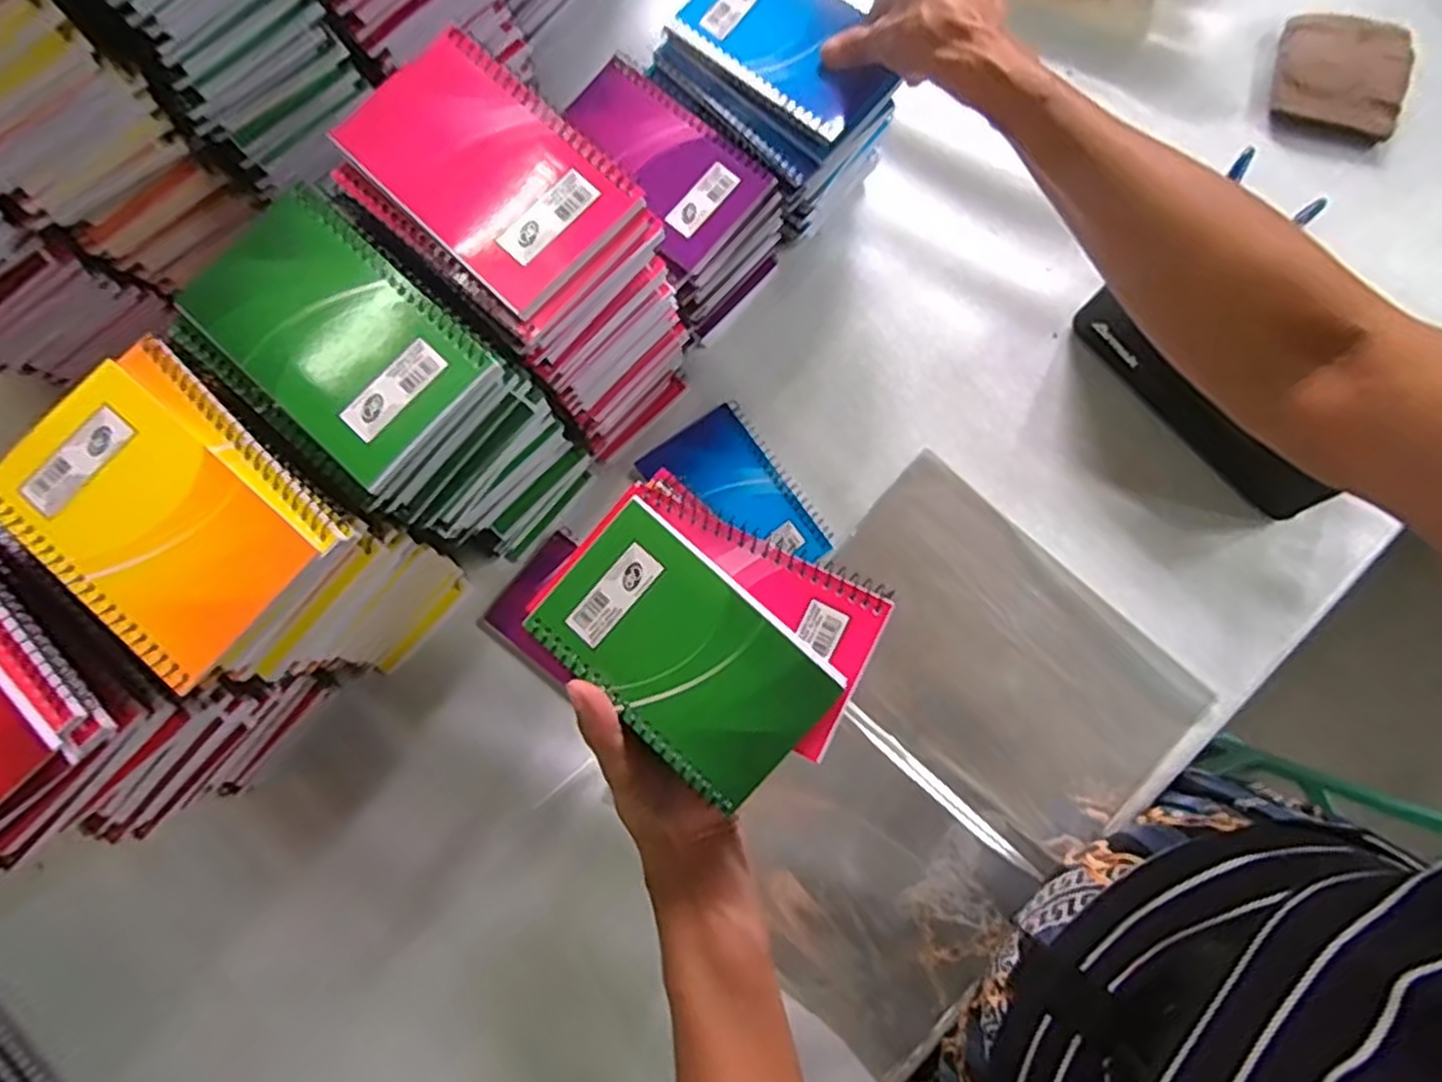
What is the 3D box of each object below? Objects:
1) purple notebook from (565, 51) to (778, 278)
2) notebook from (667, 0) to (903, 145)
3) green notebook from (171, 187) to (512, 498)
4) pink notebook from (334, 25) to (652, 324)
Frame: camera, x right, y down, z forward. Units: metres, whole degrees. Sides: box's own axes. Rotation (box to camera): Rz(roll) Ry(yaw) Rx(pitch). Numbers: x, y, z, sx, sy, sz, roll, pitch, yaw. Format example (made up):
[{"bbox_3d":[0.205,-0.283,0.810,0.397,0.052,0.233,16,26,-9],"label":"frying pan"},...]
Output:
[{"bbox_3d":[-0.041,-0.234,0.474,0.131,0.017,0.079,40,82,7],"label":"purple notebook"},{"bbox_3d":[0.047,-0.319,0.481,0.140,0.017,0.093,38,78,8],"label":"notebook"},{"bbox_3d":[-0.175,-0.094,0.349,0.130,0.015,0.079,42,81,8],"label":"green notebook"},{"bbox_3d":[-0.111,-0.176,0.358,0.133,0.009,0.081,44,81,8],"label":"pink notebook"}]

